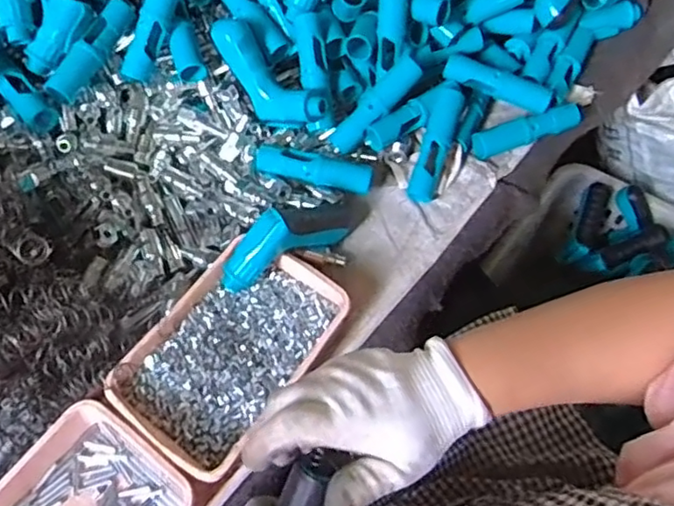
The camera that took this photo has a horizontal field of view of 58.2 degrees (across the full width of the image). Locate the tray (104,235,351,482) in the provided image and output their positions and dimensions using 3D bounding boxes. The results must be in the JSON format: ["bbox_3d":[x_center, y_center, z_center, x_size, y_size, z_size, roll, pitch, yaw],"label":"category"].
[{"bbox_3d":[-0.094,0.088,0.547,0.136,0.037,0.202,31,66,18],"label":"tray"}]

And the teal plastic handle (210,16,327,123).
[{"bbox_3d":[-0.075,-0.183,0.627,0.141,0.059,0.048,47,69,-5],"label":"teal plastic handle"}]

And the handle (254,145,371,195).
[{"bbox_3d":[-0.024,-0.085,0.631,0.121,0.026,0.027,8,61,6],"label":"handle"}]

